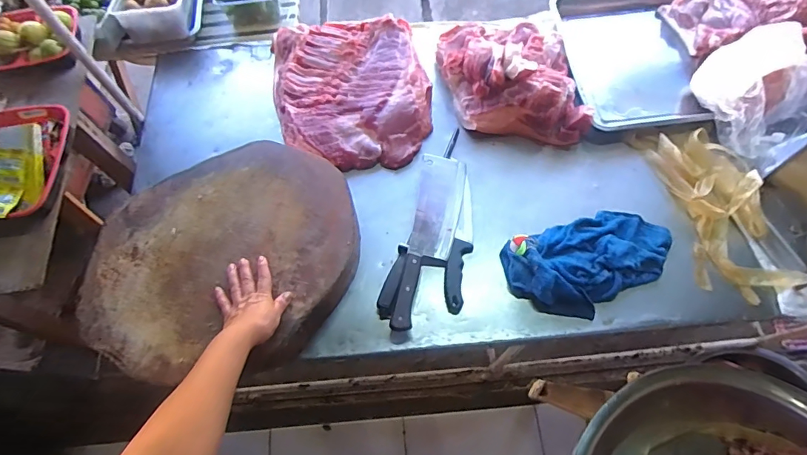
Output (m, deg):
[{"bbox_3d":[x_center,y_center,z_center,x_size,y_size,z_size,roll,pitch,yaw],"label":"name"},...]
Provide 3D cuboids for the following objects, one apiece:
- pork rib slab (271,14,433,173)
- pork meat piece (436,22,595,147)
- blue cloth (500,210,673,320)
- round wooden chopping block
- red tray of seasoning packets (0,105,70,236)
[{"bbox_3d":[-0.118,-0.294,0.969,0.346,0.057,0.348,-3,67,0],"label":"pork rib slab"},{"bbox_3d":[0.223,-0.317,0.949,0.311,0.109,0.262,4,67,3],"label":"pork meat piece"},{"bbox_3d":[0.342,0.059,0.811,0.309,0.042,0.173,-16,67,-6],"label":"blue cloth"},{"bbox_3d":[-0.299,0.050,0.786,0.380,0.079,0.439,29,70,13],"label":"round wooden chopping block"},{"bbox_3d":[-0.639,-0.097,0.742,0.147,0.060,0.224,-1,67,1],"label":"red tray of seasoning packets"}]

